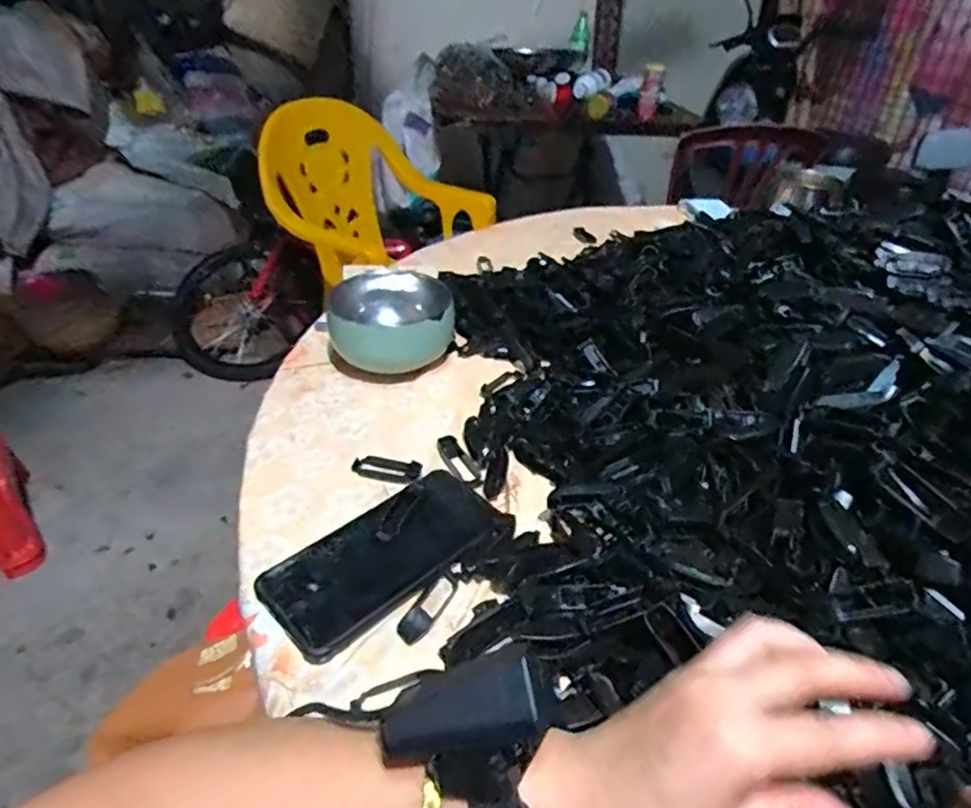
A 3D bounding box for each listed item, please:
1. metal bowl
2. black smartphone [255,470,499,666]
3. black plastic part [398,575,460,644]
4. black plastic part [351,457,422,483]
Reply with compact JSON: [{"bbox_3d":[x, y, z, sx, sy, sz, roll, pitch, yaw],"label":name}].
[{"bbox_3d":[-0.094,-0.081,0.628,0.116,0.070,0.123,-6,37,-10],"label":"metal bowl"},{"bbox_3d":[-0.067,0.099,0.425,0.161,0.007,0.076,-29,46,-35],"label":"black smartphone"},{"bbox_3d":[-0.035,0.130,0.399,0.017,0.009,0.054,20,40,24],"label":"black plastic part"},{"bbox_3d":[-0.079,0.052,0.498,0.056,0.008,0.022,10,37,11],"label":"black plastic part"}]

